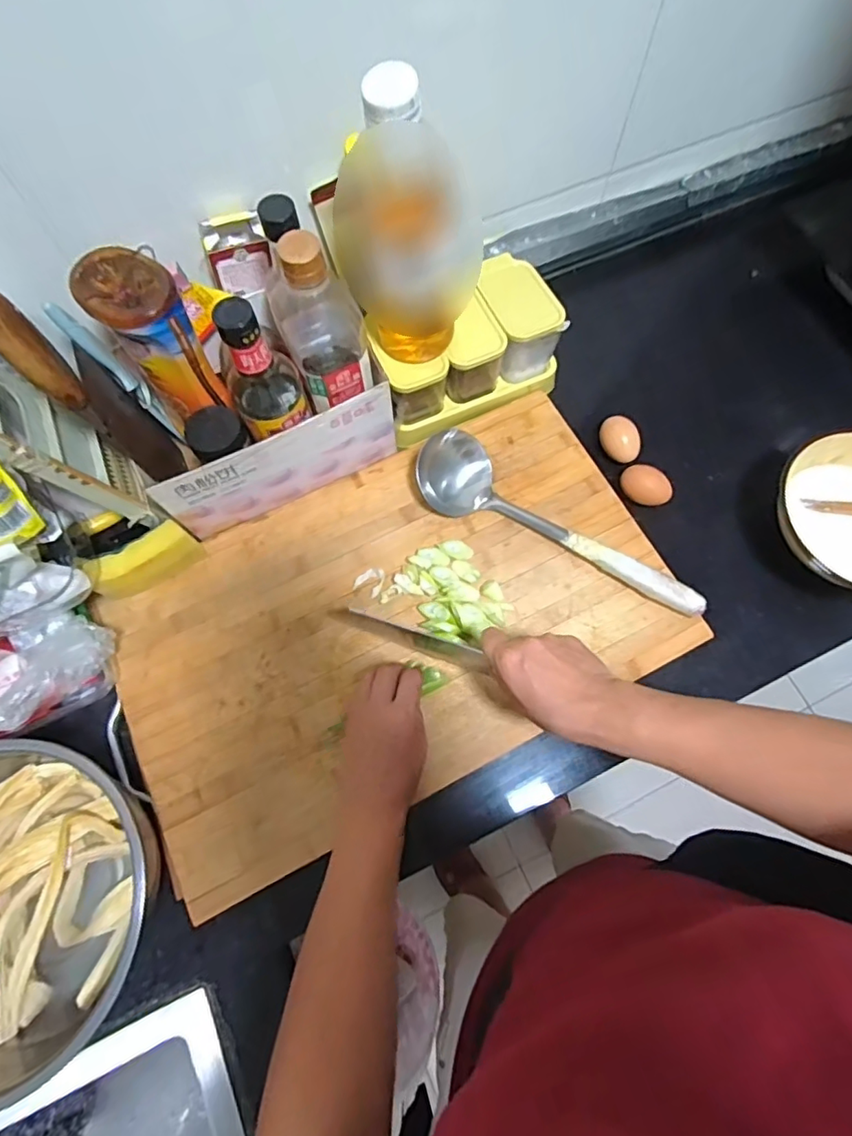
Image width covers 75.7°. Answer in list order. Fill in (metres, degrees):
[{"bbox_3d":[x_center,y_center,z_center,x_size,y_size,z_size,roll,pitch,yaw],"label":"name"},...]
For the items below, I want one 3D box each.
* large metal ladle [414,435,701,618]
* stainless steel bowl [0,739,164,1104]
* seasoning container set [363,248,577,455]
[{"bbox_3d":[0.149,-0.053,0.579,0.323,0.062,0.088,23,74,7],"label":"large metal ladle"},{"bbox_3d":[-0.339,0.274,0.451,0.238,0.095,0.246,0,73,0],"label":"stainless steel bowl"},{"bbox_3d":[0.041,-0.251,0.629,0.210,0.085,0.130,-25,75,-7],"label":"seasoning container set"}]

